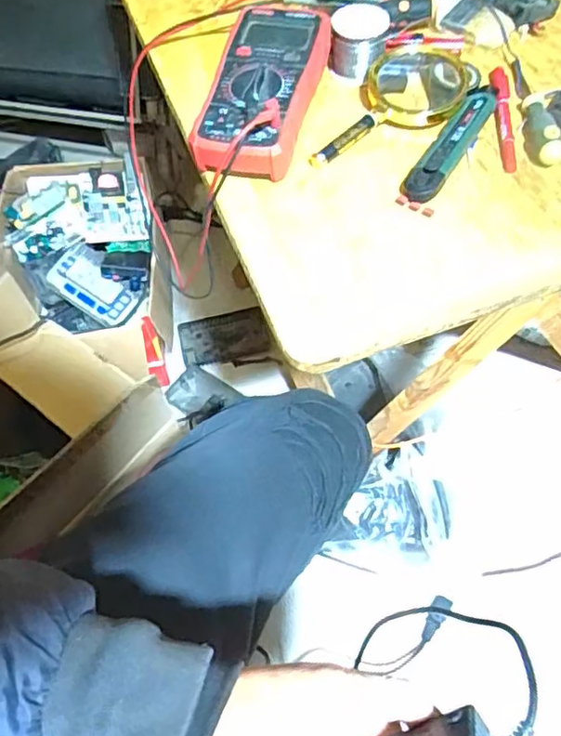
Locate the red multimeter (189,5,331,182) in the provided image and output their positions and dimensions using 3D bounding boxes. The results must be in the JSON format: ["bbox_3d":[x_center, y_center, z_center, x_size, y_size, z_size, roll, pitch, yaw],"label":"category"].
[{"bbox_3d":[-0.017,-0.254,0.547,0.091,0.047,0.195,11,60,10],"label":"red multimeter"}]

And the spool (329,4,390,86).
[{"bbox_3d":[0.076,-0.319,0.592,0.053,0.056,0.053,4,59,6],"label":"spool"}]

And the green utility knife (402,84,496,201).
[{"bbox_3d":[0.153,-0.204,0.537,0.033,0.015,0.158,27,64,18],"label":"green utility knife"}]

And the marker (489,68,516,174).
[{"bbox_3d":[0.205,-0.233,0.556,0.017,0.010,0.142,4,59,6],"label":"marker"}]

